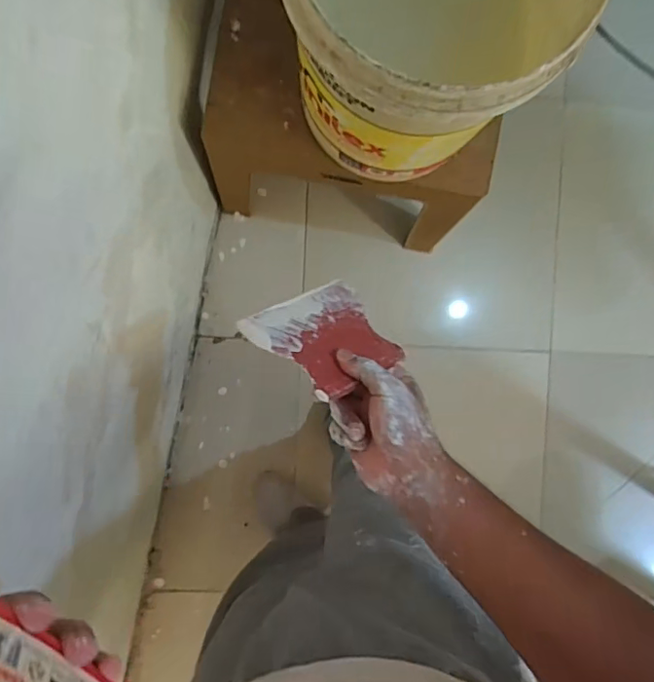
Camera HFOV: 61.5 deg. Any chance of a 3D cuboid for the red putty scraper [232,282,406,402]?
[{"bbox_3d":[0.001,-0.004,0.482,0.113,0.007,0.104,-27,61,-32],"label":"red putty scraper"}]

